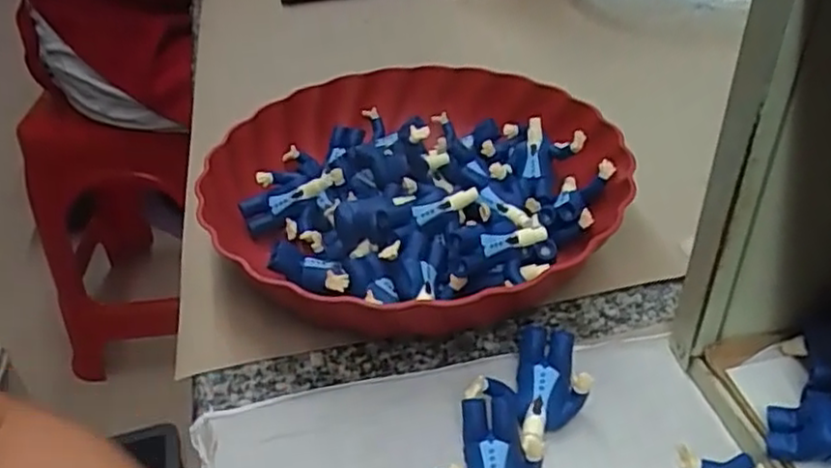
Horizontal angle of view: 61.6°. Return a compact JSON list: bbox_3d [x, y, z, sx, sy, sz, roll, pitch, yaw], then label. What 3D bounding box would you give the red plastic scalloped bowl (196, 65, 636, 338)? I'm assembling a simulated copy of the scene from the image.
[{"bbox_3d":[0.001,-0.032,0.427,0.237,0.051,0.245,-2,38,2],"label":"red plastic scalloped bowl"}]

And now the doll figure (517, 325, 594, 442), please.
[{"bbox_3d":[0.063,0.066,0.316,0.029,0.014,0.045,6,71,2],"label":"doll figure"}]

